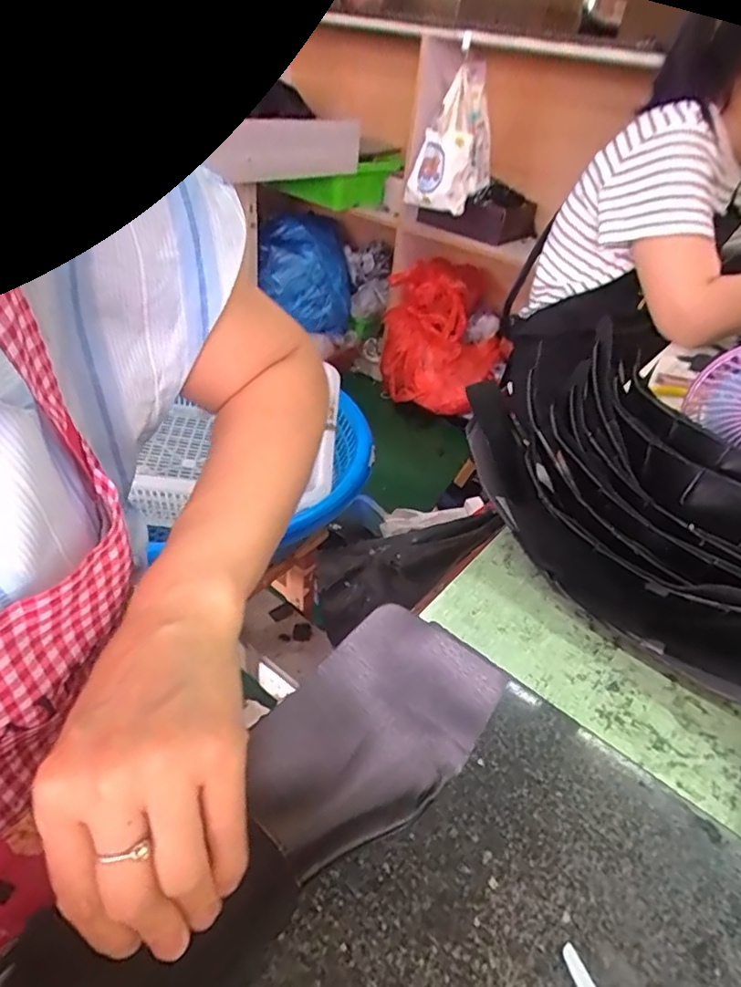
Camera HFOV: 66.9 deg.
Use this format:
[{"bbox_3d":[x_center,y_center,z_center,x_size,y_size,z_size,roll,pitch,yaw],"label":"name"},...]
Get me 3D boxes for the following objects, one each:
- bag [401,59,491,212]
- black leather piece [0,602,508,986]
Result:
[{"bbox_3d":[0.241,-1.030,1.636,0.233,0.351,0.196,10,37,5],"label":"bag"},{"bbox_3d":[-0.080,0.166,0.175,0.082,0.072,0.322,30,53,27],"label":"black leather piece"}]

